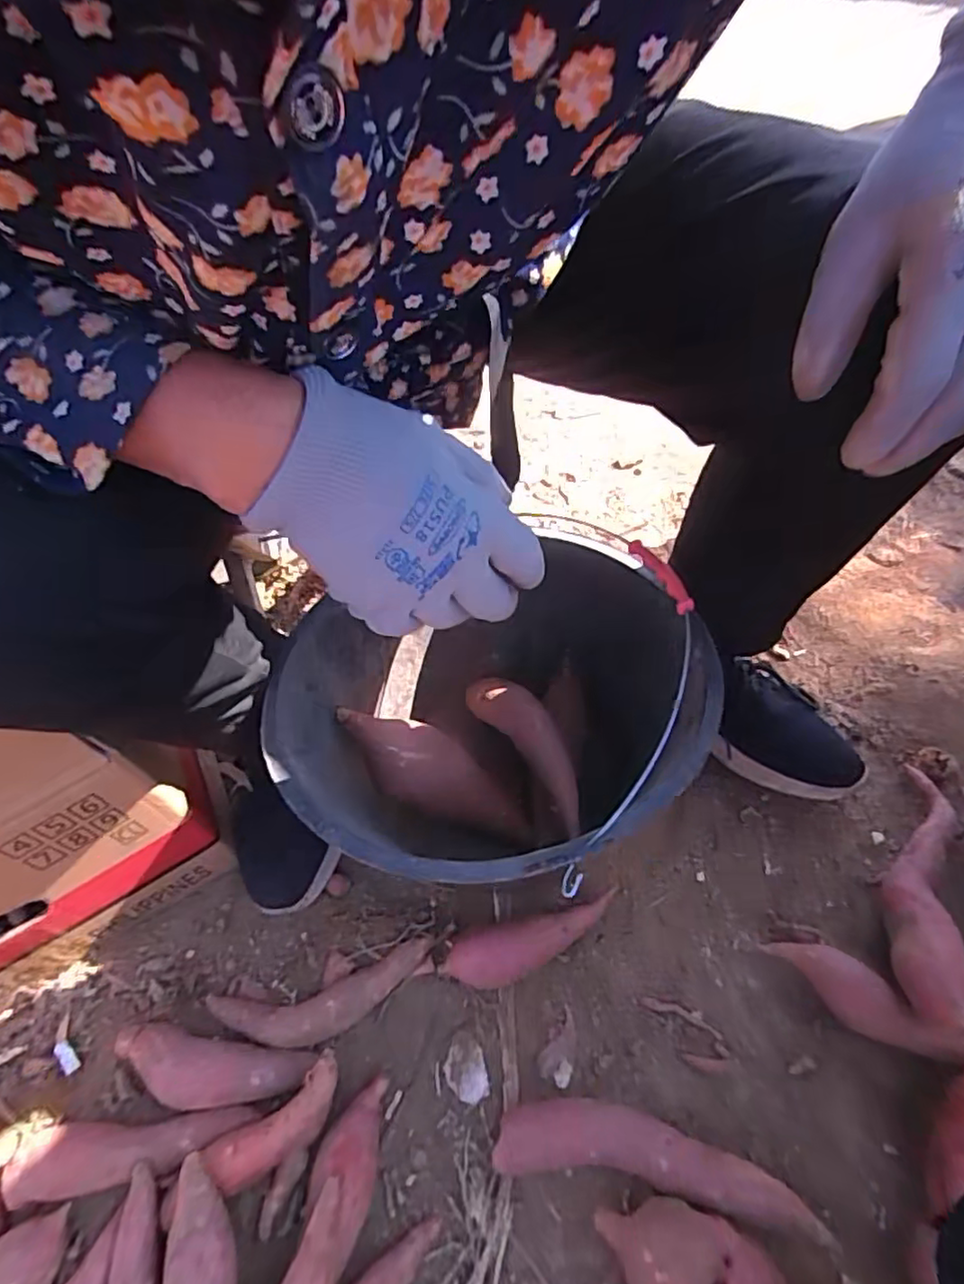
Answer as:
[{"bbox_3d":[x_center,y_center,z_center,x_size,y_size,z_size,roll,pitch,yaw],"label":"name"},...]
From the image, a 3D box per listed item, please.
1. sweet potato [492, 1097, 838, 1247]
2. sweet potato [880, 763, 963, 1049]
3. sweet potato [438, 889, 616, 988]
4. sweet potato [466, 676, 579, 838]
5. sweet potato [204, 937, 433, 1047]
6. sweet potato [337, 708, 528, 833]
[{"bbox_3d":[0.100,0.311,0.383,0.179,0.047,0.043,7,48,7],"label":"sweet potato"},{"bbox_3d":[0.321,0.181,0.460,0.039,0.037,0.232,22,38,19],"label":"sweet potato"},{"bbox_3d":[0.037,0.223,0.471,0.131,0.041,0.045,-11,48,-10],"label":"sweet potato"},{"bbox_3d":[0.036,0.077,0.526,0.034,0.045,0.195,-20,35,-17],"label":"sweet potato"},{"bbox_3d":[-0.115,0.262,0.461,0.160,0.028,0.047,-10,48,-9],"label":"sweet potato"},{"bbox_3d":[-0.041,0.109,0.519,0.172,0.047,0.057,33,50,-8],"label":"sweet potato"}]

